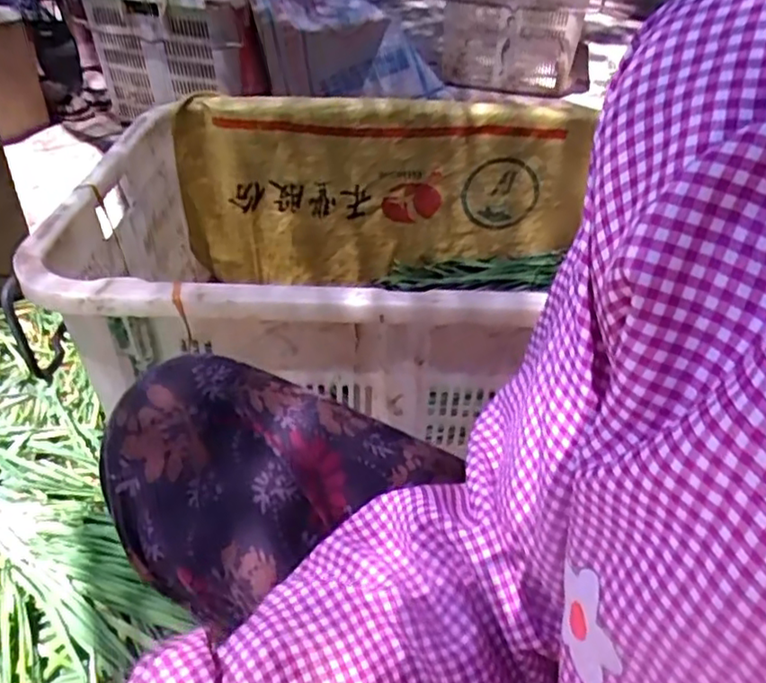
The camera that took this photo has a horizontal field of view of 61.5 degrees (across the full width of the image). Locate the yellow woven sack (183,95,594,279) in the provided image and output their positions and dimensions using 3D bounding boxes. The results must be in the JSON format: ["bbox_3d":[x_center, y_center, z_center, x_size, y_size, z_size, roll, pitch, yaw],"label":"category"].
[{"bbox_3d":[0.005,-0.205,0.923,0.551,0.261,0.074,-4,39,-10],"label":"yellow woven sack"}]

